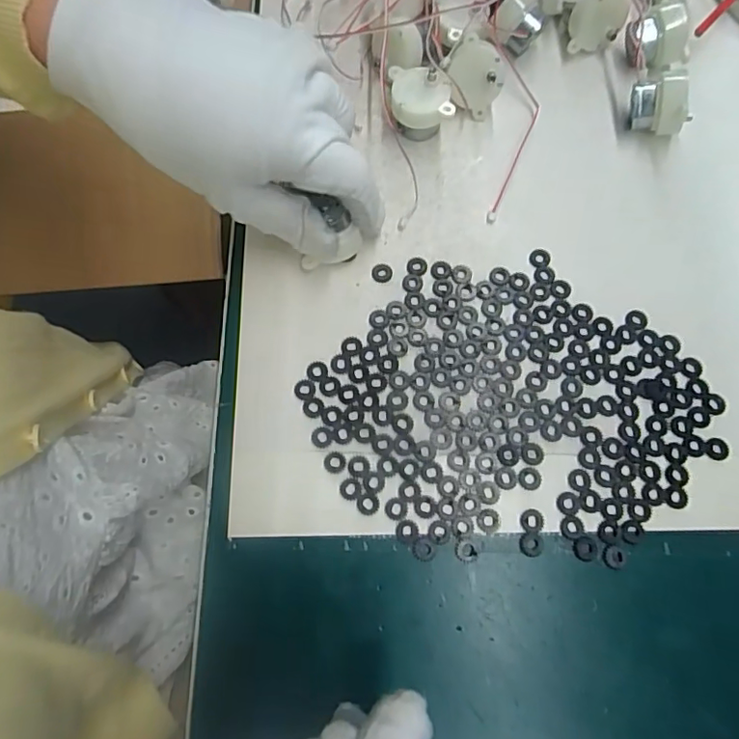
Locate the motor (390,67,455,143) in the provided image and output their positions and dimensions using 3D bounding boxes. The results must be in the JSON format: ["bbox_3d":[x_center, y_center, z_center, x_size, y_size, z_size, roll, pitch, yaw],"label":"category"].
[{"bbox_3d":[0.028,-0.148,0.302,0.033,0.028,0.030,1,73,1],"label":"motor"}]

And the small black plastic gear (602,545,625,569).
[{"bbox_3d":[0.110,0.084,0.240,0.009,0.004,0.010,9,73,3],"label":"small black plastic gear"}]

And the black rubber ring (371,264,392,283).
[{"bbox_3d":[0.007,-0.051,0.285,0.011,0.004,0.010,0,73,0],"label":"black rubber ring"}]

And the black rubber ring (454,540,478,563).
[{"bbox_3d":[0.044,0.082,0.242,0.010,0.004,0.009,29,75,9],"label":"black rubber ring"}]

